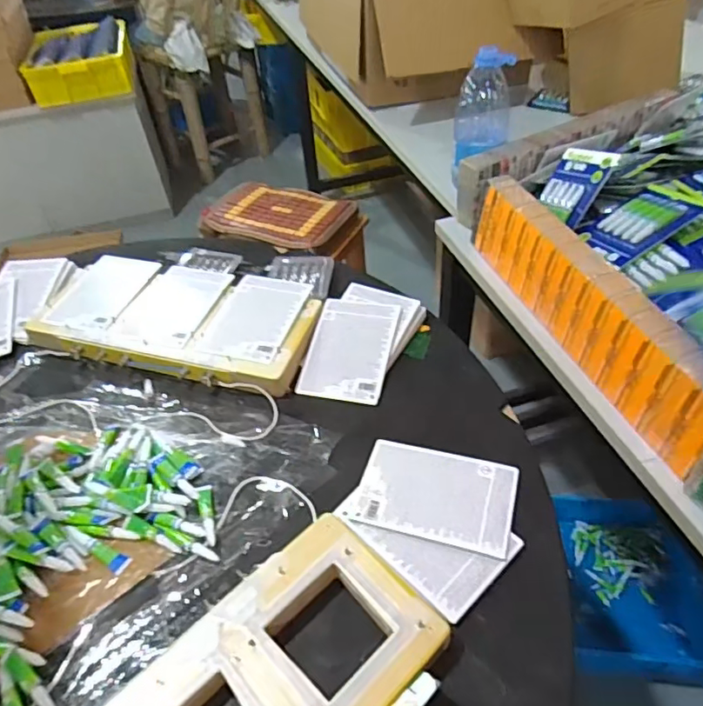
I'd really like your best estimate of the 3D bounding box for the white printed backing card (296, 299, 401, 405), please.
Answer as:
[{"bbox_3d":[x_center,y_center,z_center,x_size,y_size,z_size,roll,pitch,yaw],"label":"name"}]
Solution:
[{"bbox_3d":[-0.002,-0.008,0.789,0.118,0.006,0.171,6,57,16],"label":"white printed backing card"}]

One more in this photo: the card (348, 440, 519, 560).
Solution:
[{"bbox_3d":[0.097,0.159,0.629,0.169,0.006,0.118,9,44,17],"label":"card"}]

